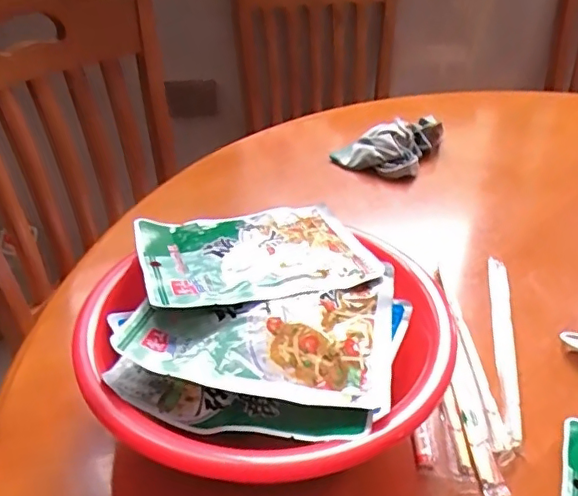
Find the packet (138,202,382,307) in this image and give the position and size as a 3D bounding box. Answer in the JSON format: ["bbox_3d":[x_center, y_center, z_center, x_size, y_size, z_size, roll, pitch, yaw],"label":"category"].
[{"bbox_3d":[-0.023,0.001,0.392,0.152,0.015,0.107,-9,35,-16],"label":"packet"}]

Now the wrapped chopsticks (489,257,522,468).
[{"bbox_3d":[0.165,0.073,0.431,0.016,0.010,0.211,9,34,11],"label":"wrapped chopsticks"}]

